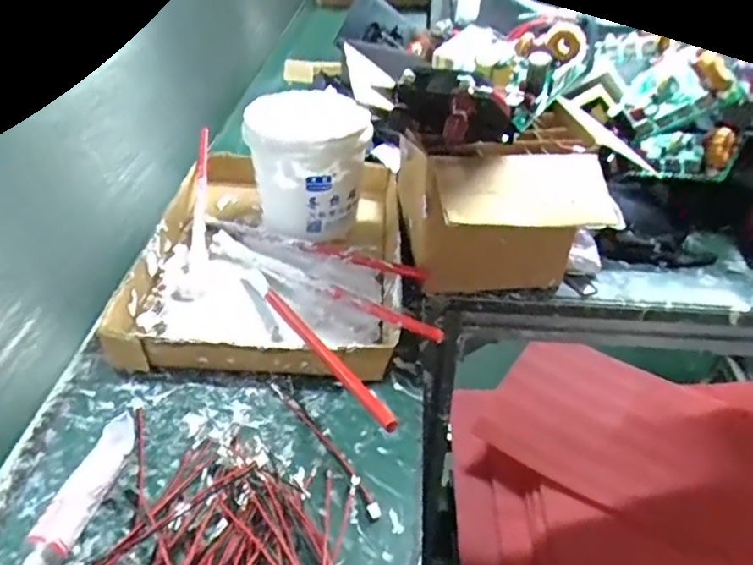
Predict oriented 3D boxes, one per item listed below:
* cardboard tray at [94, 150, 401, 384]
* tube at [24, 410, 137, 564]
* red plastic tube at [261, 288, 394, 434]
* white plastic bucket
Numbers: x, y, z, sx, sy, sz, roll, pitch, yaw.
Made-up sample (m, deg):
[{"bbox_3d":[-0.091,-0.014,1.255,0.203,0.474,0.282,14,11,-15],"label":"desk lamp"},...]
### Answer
[{"bbox_3d":[-0.099,-0.036,0.577,0.244,0.046,0.364,0,39,-1],"label":"cardboard tray"},{"bbox_3d":[-0.189,0.141,0.371,0.024,0.031,0.126,8,39,9],"label":"tube"},{"bbox_3d":[-0.043,0.049,0.448,0.012,0.005,0.213,-47,37,-5],"label":"red plastic tube"},{"bbox_3d":[-0.072,-0.121,0.622,0.117,0.121,0.115,-8,39,-11],"label":"white plastic bucket"}]

